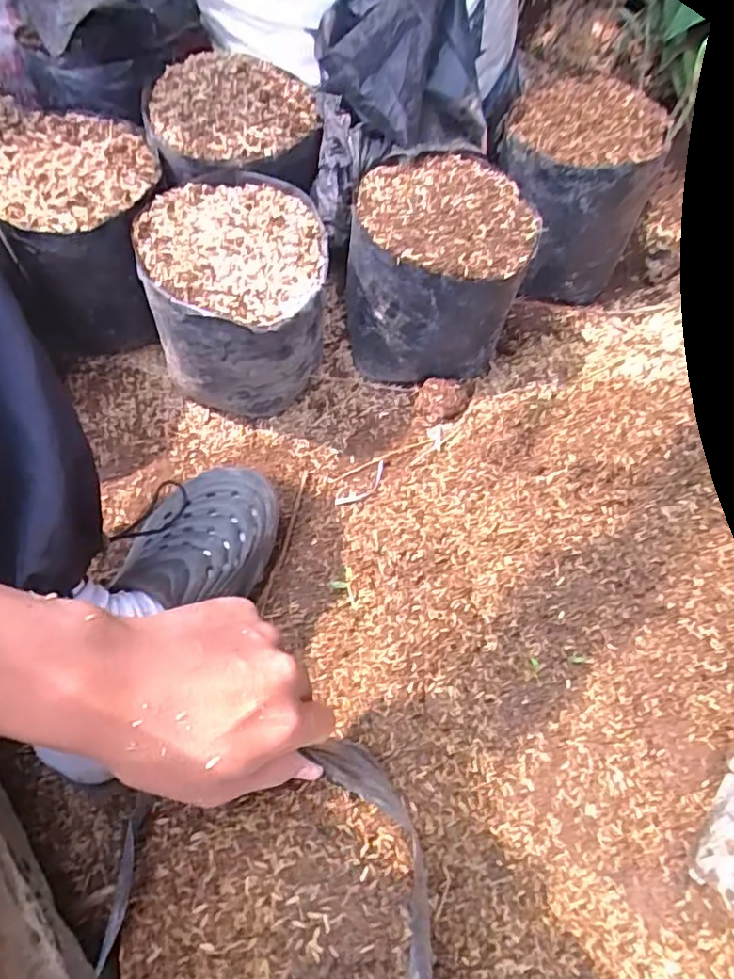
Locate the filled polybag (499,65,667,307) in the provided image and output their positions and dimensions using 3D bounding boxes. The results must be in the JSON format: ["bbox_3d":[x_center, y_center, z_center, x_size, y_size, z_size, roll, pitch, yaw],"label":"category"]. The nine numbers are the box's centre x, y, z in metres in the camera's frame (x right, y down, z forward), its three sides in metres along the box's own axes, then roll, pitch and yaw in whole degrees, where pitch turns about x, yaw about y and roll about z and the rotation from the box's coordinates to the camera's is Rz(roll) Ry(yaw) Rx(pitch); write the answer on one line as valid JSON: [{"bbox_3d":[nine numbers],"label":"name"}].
[{"bbox_3d":[0.217,-0.328,0.636,0.151,0.142,0.170,-16,67,-8],"label":"filled polybag"}]

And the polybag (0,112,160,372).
[{"bbox_3d":[-0.267,-0.237,0.585,0.152,0.160,0.187,-5,66,-4],"label":"polybag"}]

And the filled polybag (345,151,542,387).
[{"bbox_3d":[0.069,-0.217,0.586,0.158,0.150,0.168,0,66,-1],"label":"filled polybag"}]

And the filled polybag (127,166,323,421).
[{"bbox_3d":[-0.117,-0.182,0.565,0.151,0.157,0.165,-1,66,-1],"label":"filled polybag"}]

